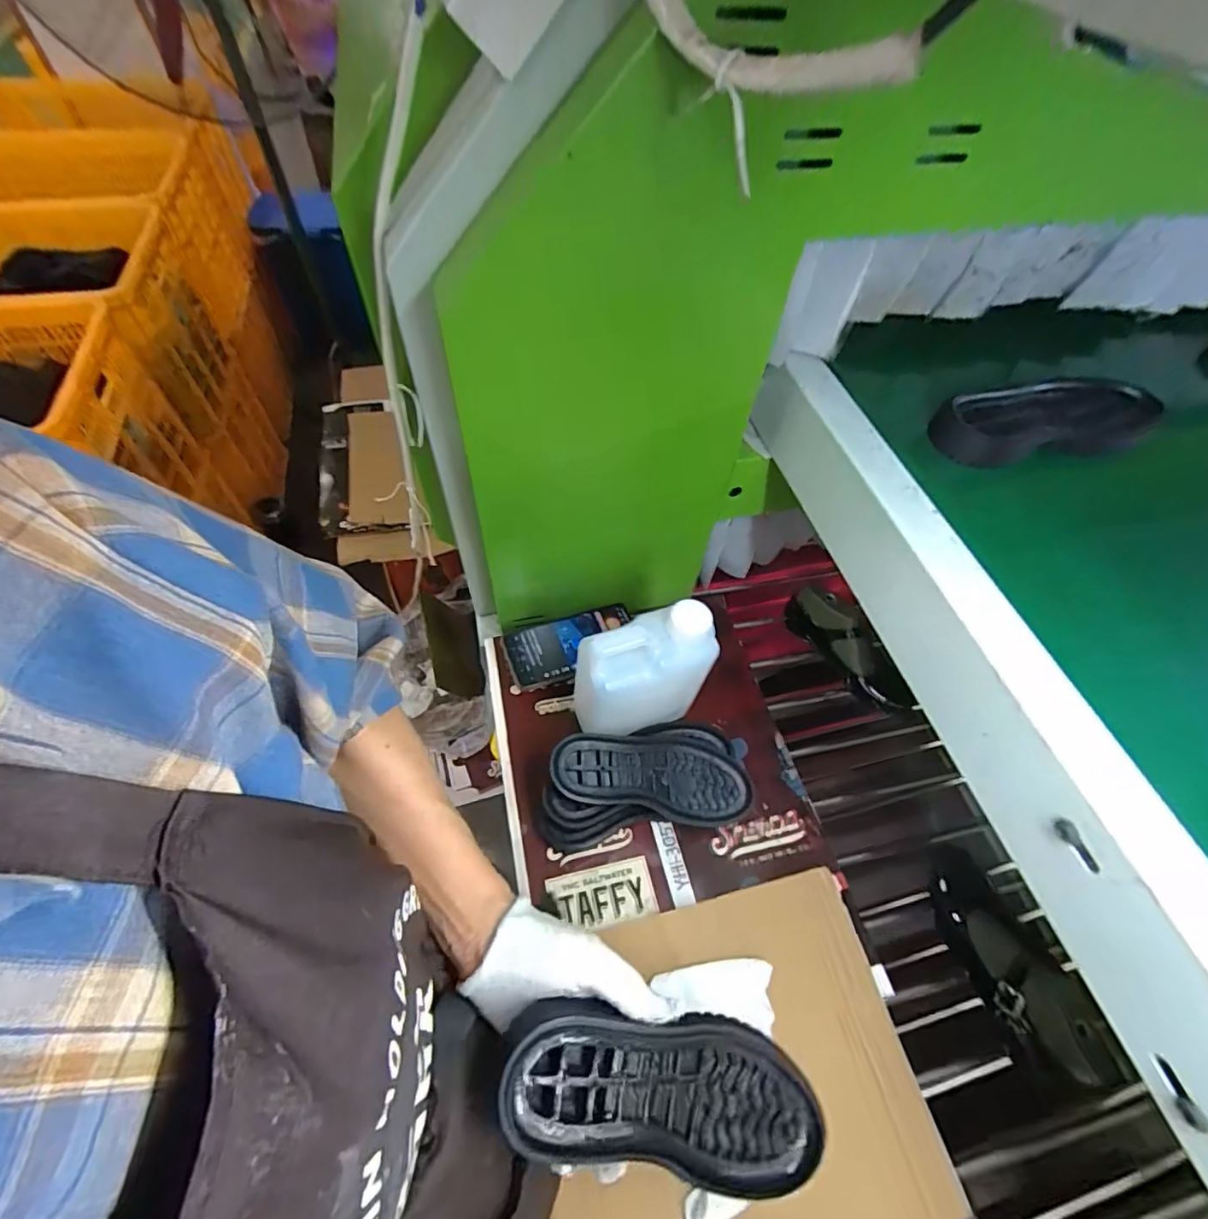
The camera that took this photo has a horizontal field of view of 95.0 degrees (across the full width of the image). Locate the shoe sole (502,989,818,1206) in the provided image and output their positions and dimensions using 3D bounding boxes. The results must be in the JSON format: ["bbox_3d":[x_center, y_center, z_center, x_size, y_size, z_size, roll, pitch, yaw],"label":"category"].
[{"bbox_3d":[0.042,0.282,0.323,0.208,0.029,0.080,27,56,-17],"label":"shoe sole"}]

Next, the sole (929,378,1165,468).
[{"bbox_3d":[0.374,-0.163,0.469,0.213,0.028,0.074,-12,59,-11],"label":"sole"}]

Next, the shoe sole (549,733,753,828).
[{"bbox_3d":[0.050,0.170,0.569,0.206,0.023,0.081,11,56,-12],"label":"shoe sole"}]

